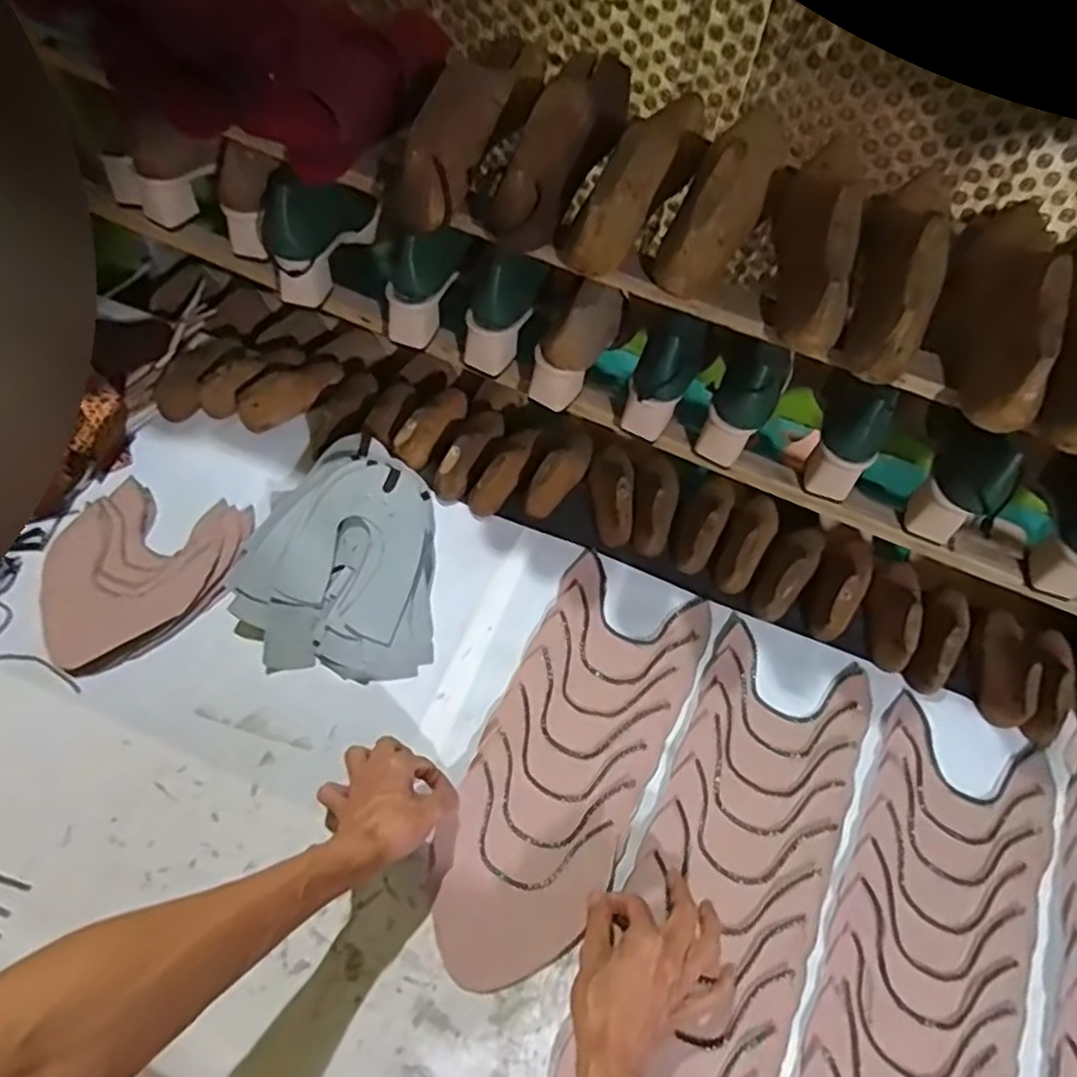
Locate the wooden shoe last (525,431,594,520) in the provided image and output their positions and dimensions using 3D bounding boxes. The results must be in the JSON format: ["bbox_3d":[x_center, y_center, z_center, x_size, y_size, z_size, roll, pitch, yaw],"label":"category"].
[{"bbox_3d":[0.028,-0.081,0.834,0.043,0.046,0.134,27,62,11],"label":"wooden shoe last"}]

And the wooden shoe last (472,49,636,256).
[{"bbox_3d":[0.023,-0.375,0.629,0.071,0.083,0.268,21,61,8],"label":"wooden shoe last"}]

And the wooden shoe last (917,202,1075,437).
[{"bbox_3d":[0.378,-0.197,0.569,0.072,0.097,0.246,24,62,10],"label":"wooden shoe last"}]

